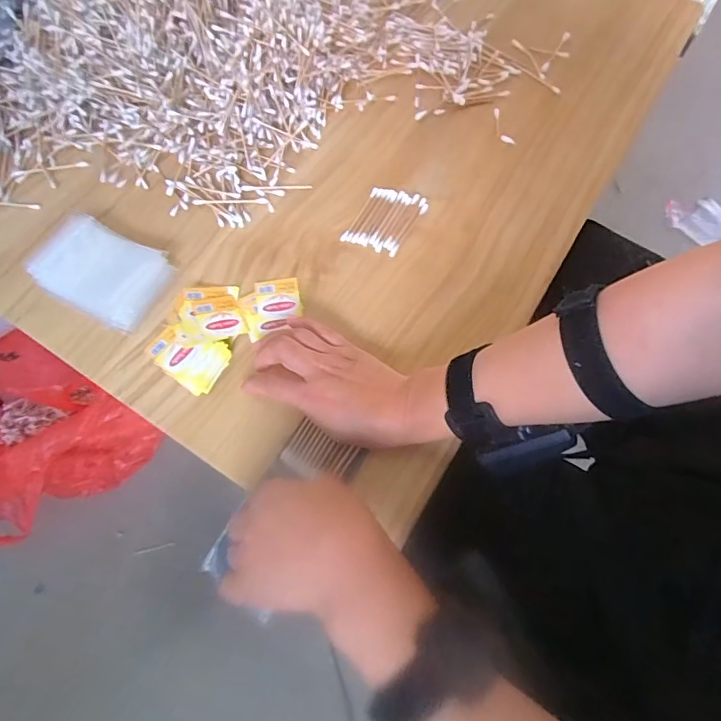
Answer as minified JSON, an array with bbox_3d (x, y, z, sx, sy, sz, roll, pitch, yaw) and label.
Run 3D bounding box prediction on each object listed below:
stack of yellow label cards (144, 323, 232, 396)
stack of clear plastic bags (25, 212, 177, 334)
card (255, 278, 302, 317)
[{"bbox_3d":[-0.146,-0.005,0.387,0.060,0.024,0.045,31,71,13],"label":"stack of yellow label cards"},{"bbox_3d":[-0.234,-0.080,0.416,0.107,0.030,0.076,27,70,11],"label":"stack of clear plastic bags"},{"bbox_3d":[-0.076,-0.057,0.422,0.039,0.005,0.041,-10,68,-3],"label":"card"}]

